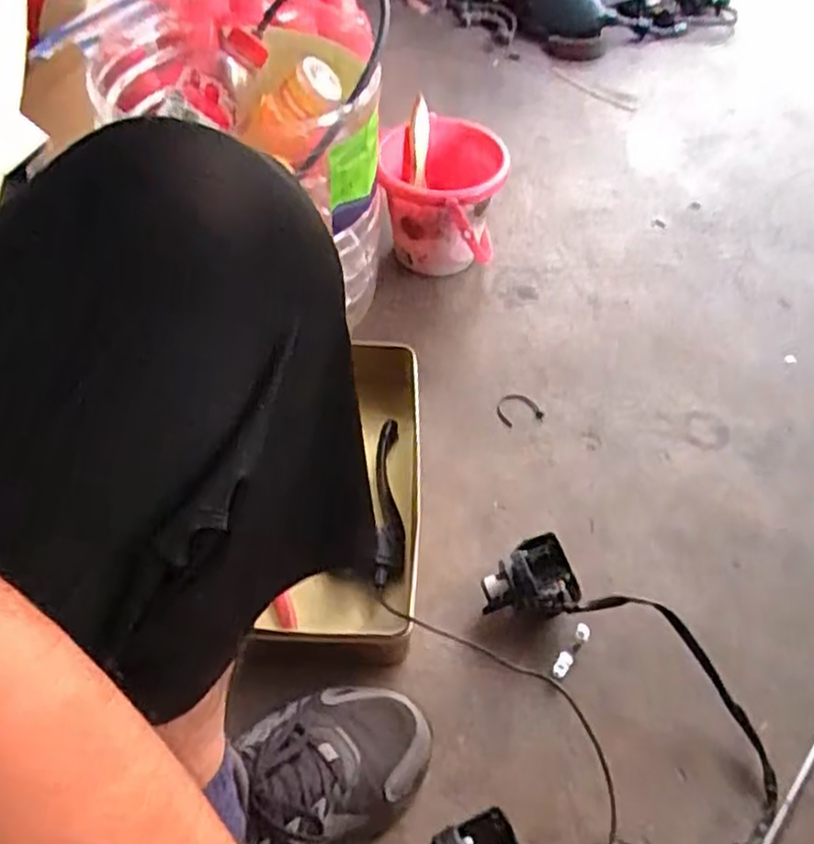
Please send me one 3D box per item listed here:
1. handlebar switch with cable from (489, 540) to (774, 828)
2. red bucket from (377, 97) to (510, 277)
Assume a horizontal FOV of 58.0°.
[{"bbox_3d":[0.184,0.185,0.583,0.260,0.053,0.097,32,58,19],"label":"handlebar switch with cable"},{"bbox_3d":[0.038,-0.252,0.849,0.131,0.142,0.139,5,54,0],"label":"red bucket"}]

